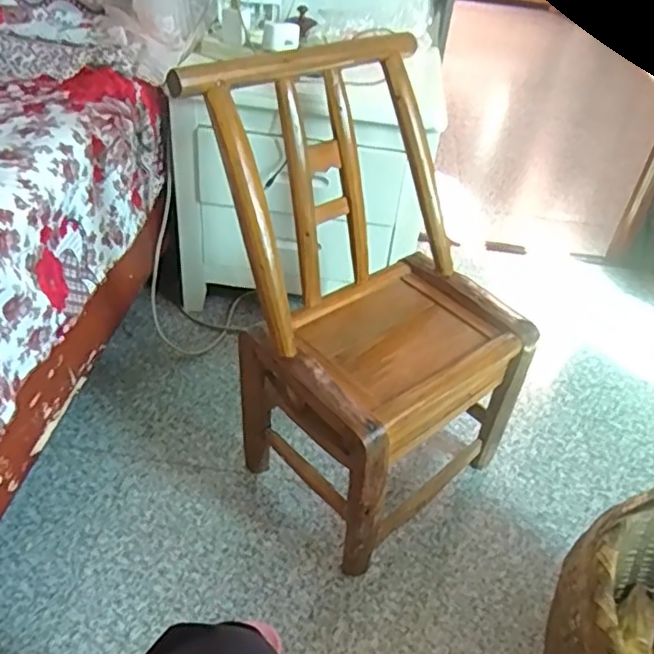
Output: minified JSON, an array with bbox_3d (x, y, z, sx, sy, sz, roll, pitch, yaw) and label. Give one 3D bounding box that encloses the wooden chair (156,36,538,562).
[{"bbox_3d":[0.064,-0.037,0.883,0.357,0.572,0.368,-27,50,-33],"label":"wooden chair"}]

